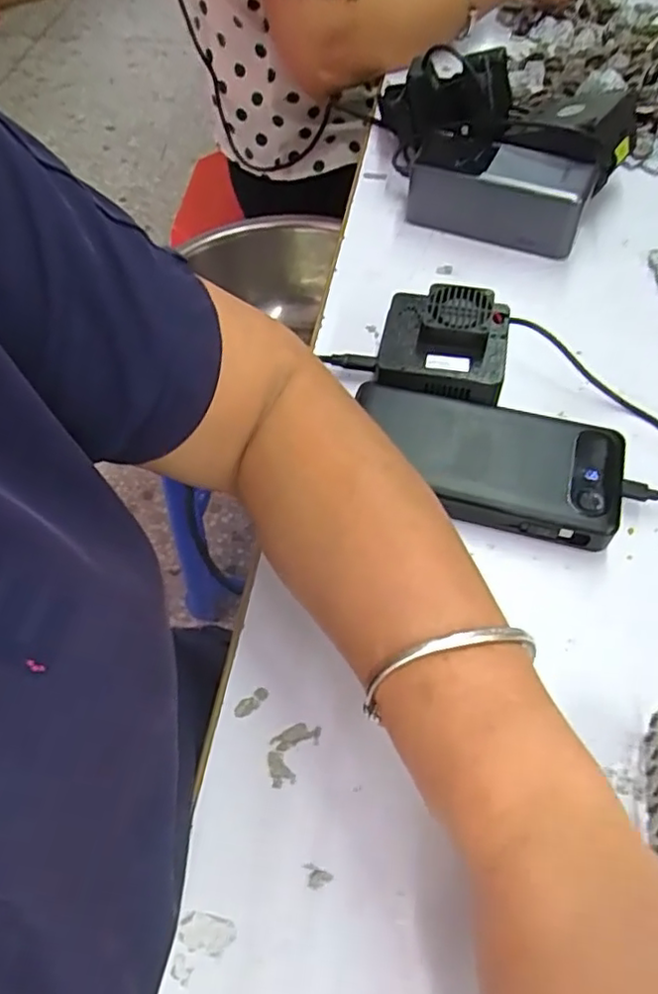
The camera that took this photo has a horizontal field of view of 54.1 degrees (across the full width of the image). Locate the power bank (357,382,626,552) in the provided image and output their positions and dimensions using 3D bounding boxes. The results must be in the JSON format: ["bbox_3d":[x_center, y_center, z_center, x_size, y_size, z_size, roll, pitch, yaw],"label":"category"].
[{"bbox_3d":[0.088,-0.018,0.373,0.147,0.027,0.074,14,58,11],"label":"power bank"}]

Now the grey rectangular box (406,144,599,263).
[{"bbox_3d":[0.127,-0.229,0.488,0.128,0.052,0.054,15,58,12],"label":"grey rectangular box"}]

